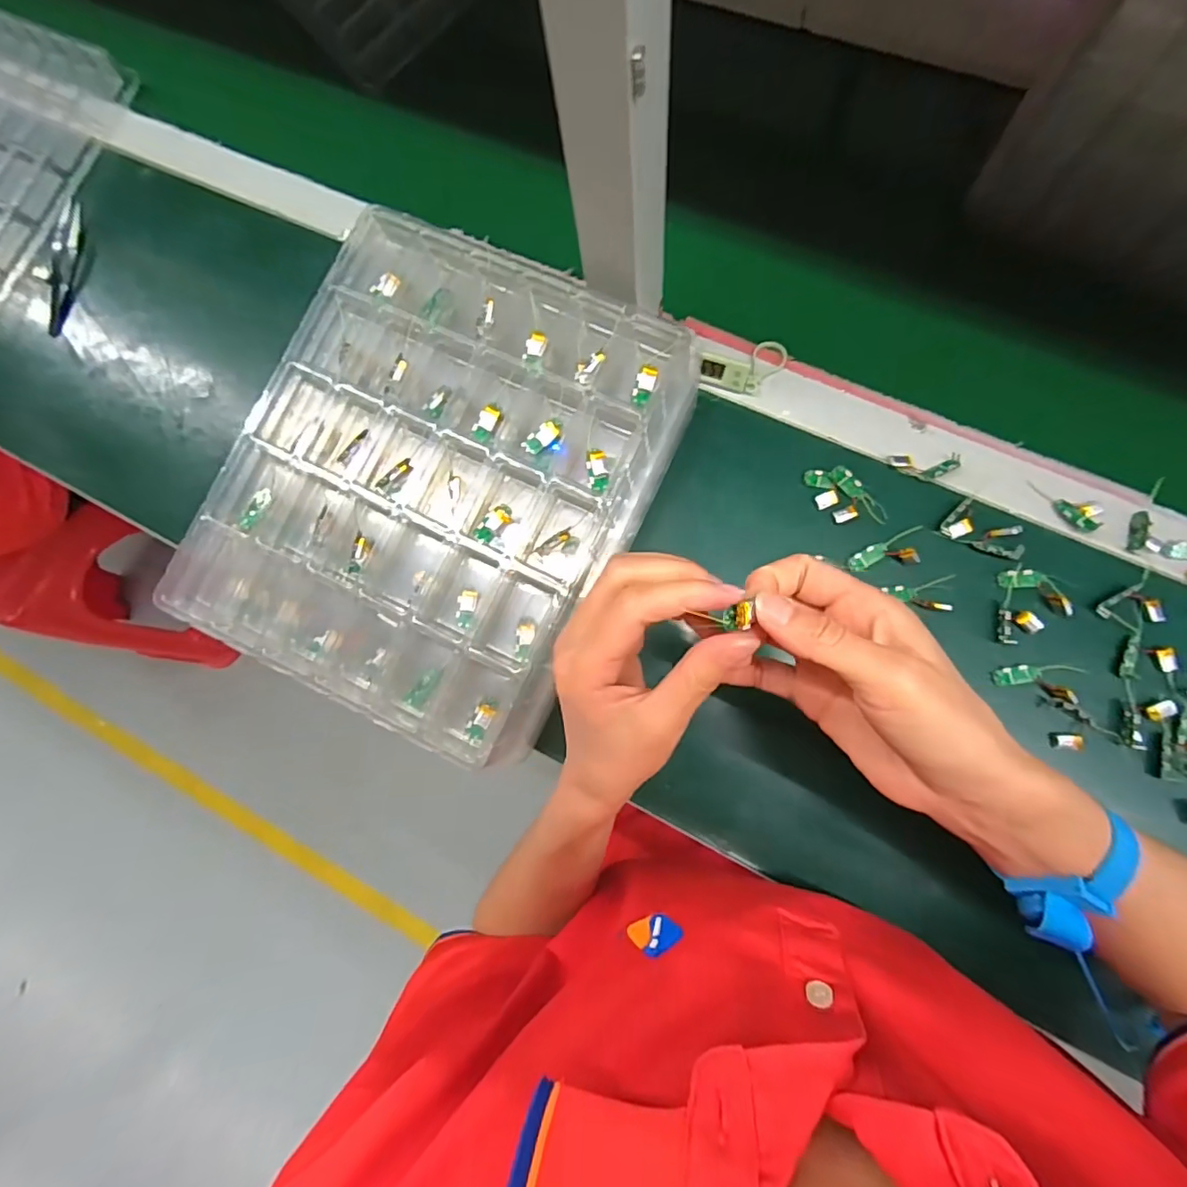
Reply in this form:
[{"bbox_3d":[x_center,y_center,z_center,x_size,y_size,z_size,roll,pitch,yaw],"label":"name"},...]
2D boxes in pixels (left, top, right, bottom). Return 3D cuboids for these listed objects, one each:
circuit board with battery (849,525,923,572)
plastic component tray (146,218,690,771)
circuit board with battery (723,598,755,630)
[{"bbox_3d":[0.208,-0.029,0.388,0.051,0.008,0.023,-18,81,15],"label":"circuit board with battery"},{"bbox_3d":[-0.102,-0.071,0.354,0.244,0.046,0.289,25,85,8],"label":"plastic component tray"},{"bbox_3d":[0.059,0.009,0.225,0.013,0.007,0.012,-4,82,5],"label":"circuit board with battery"}]

